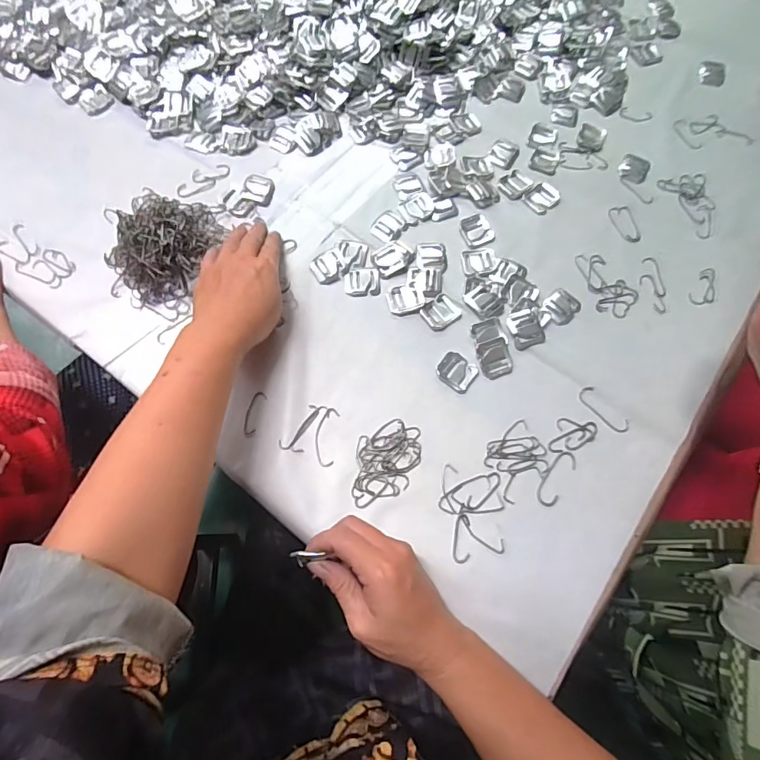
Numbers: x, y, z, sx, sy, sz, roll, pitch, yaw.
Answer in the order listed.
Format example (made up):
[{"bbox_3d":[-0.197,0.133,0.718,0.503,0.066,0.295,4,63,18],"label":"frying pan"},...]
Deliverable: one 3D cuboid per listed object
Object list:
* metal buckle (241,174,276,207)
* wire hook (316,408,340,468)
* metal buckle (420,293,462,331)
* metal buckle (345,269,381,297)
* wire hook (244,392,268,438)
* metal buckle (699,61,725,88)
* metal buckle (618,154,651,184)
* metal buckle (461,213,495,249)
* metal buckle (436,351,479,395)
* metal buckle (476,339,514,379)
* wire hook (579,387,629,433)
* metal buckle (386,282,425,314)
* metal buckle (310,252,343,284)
[{"bbox_3d":[-0.131,-0.205,0.498,0.032,0.004,0.039,6,69,2],"label":"metal buckle"},{"bbox_3d":[-0.047,0.049,0.404,0.018,0.004,0.052,5,69,1],"label":"wire hook"},{"bbox_3d":[0.059,-0.066,0.445,0.035,0.004,0.030,-37,73,-14],"label":"metal buckle"},{"bbox_3d":[-0.017,-0.097,0.457,0.034,0.004,0.030,-3,69,-2],"label":"metal buckle"},{"bbox_3d":[-0.112,0.030,0.410,0.013,0.004,0.041,14,69,5],"label":"wire hook"},{"bbox_3d":[0.413,-0.381,0.573,0.032,0.004,0.038,14,69,5],"label":"metal buckle"},{"bbox_3d":[0.287,-0.239,0.520,0.031,0.004,0.037,26,71,9],"label":"metal buckle"},{"bbox_3d":[0.101,-0.155,0.480,0.032,0.004,0.037,-19,70,-8],"label":"metal buckle"},{"bbox_3d":[0.071,-0.008,0.426,0.035,0.004,0.030,38,73,13],"label":"metal buckle"},{"bbox_3d":[0.108,-0.020,0.431,0.030,0.004,0.036,-13,86,-1],"label":"metal buckle"},{"bbox_3d":[0.203,0.028,0.419,0.018,0.004,0.051,-40,75,-12],"label":"wire hook"},{"bbox_3d":[0.025,-0.080,0.452,0.035,0.005,0.031,-11,69,-5],"label":"metal buckle"},{"bbox_3d":[-0.054,-0.113,0.464,0.030,0.004,0.031,-31,72,-12],"label":"metal buckle"}]

